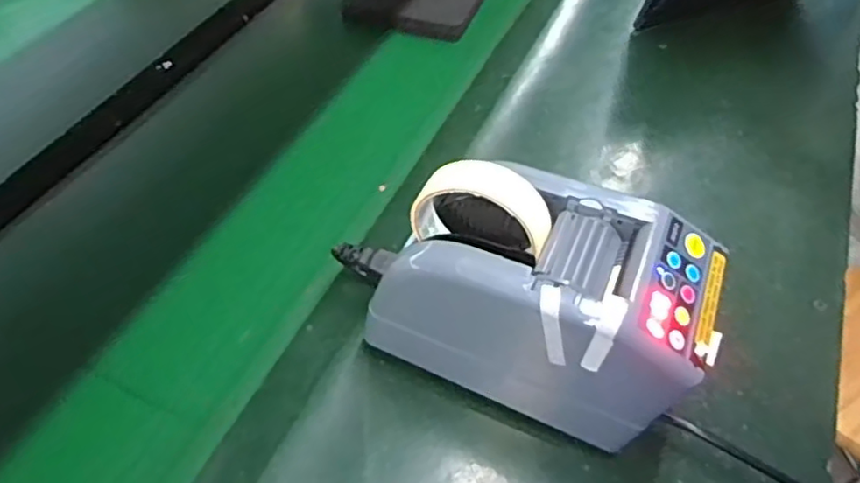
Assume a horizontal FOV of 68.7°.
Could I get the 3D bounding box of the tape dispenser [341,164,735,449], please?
[{"bbox_3d":[0.057,0.032,0.432,0.243,0.163,0.112,19,53,15],"label":"tape dispenser"}]

